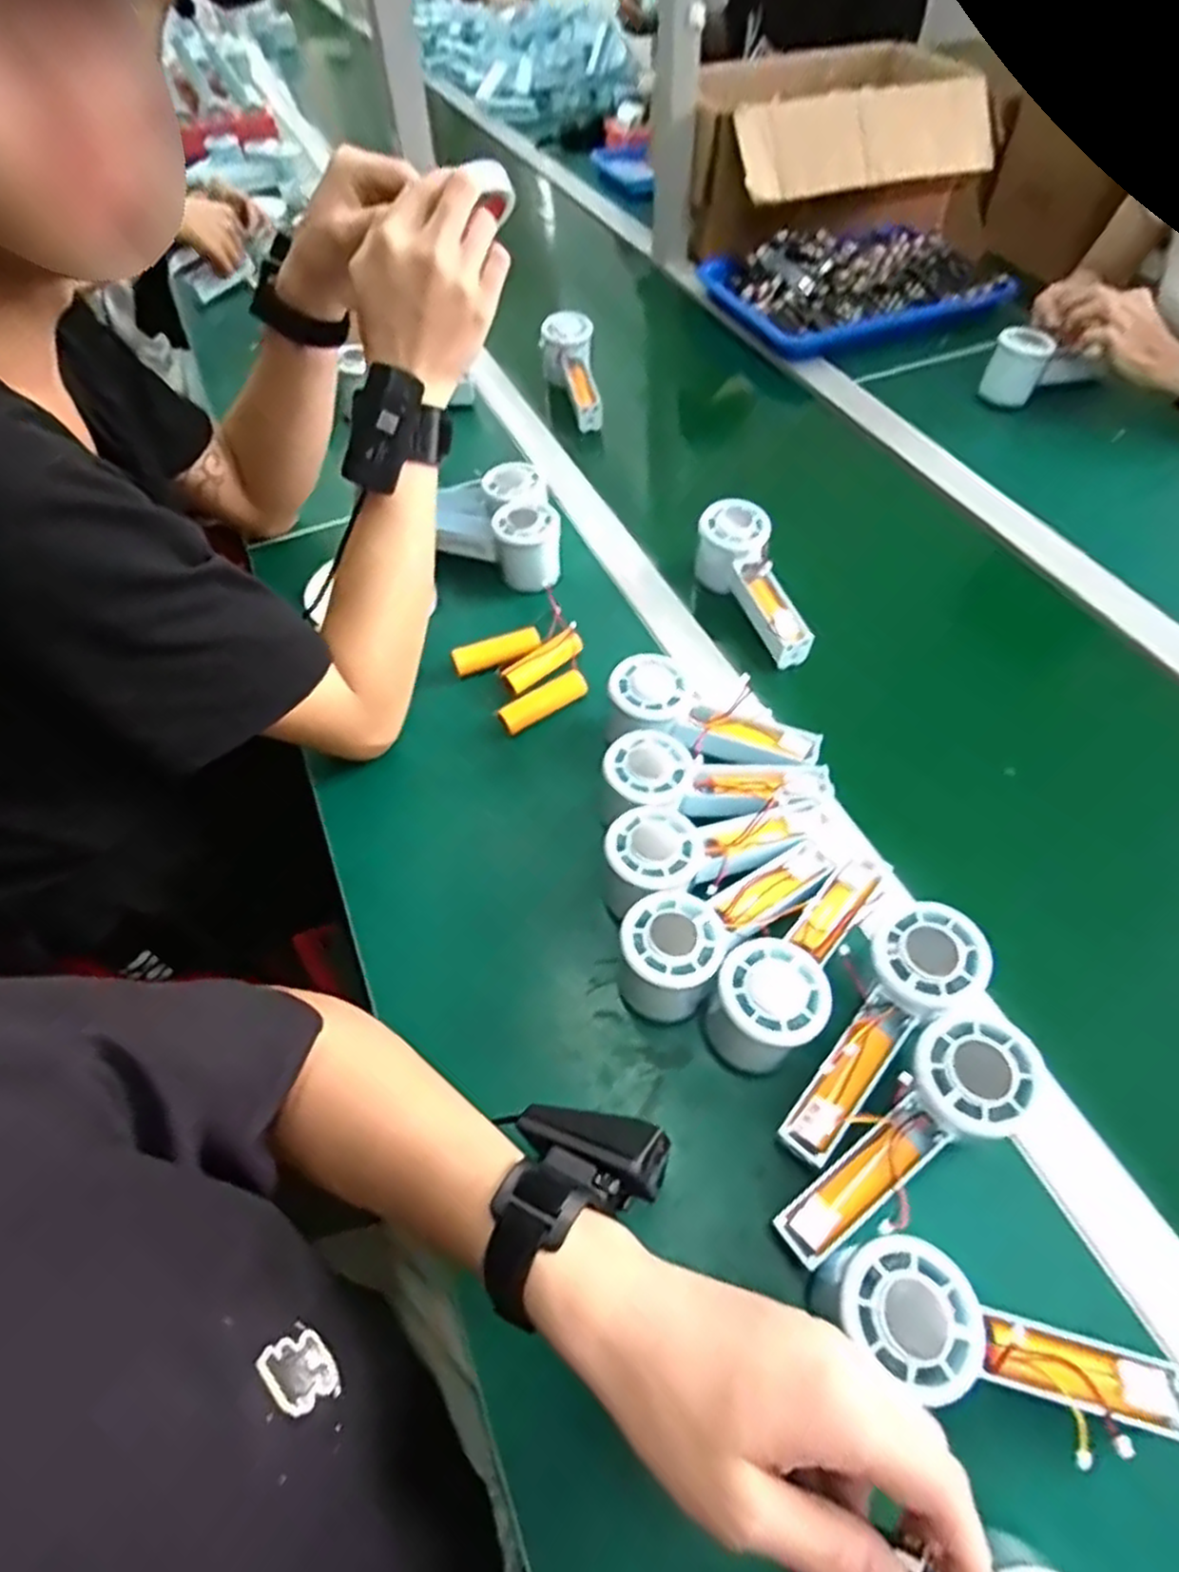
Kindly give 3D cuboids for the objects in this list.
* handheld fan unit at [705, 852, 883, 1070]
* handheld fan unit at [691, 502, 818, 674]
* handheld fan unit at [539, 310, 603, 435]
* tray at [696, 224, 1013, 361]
[{"bbox_3d":[0.124,0.099,0.441,0.059,0.061,0.154,31,50,23],"label":"handheld fan unit"},{"bbox_3d":[0.138,-0.167,0.632,0.056,0.045,0.153,-20,71,-9],"label":"handheld fan unit"},{"bbox_3d":[-0.015,-0.464,0.858,0.056,0.057,0.148,-15,78,-6],"label":"handheld fan unit"},{"bbox_3d":[0.333,-0.645,0.955,0.307,0.041,0.265,-20,57,-10],"label":"tray"}]

